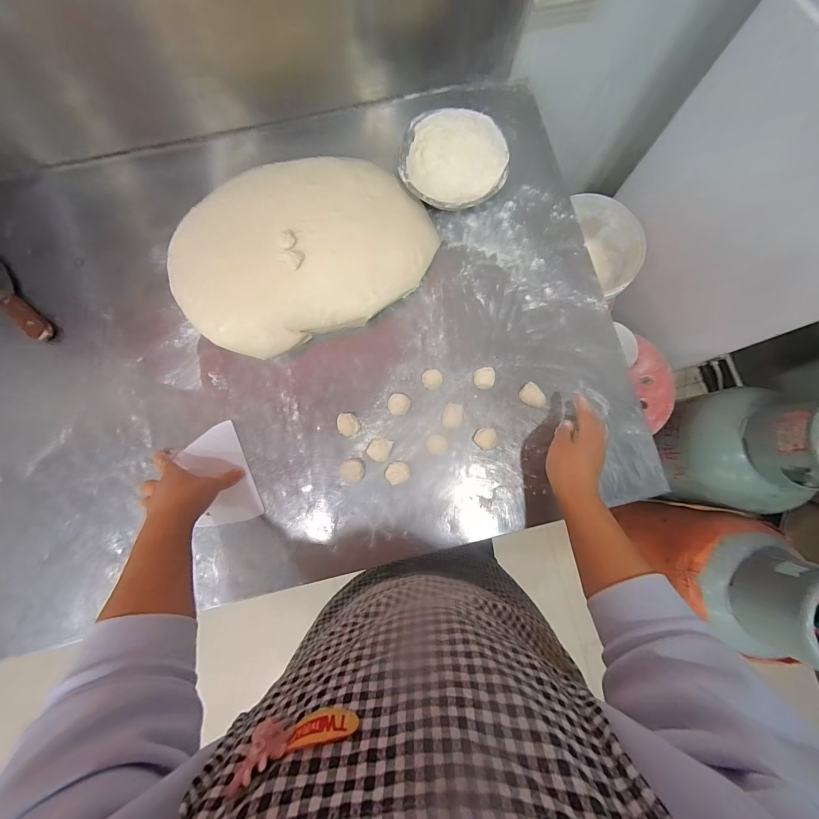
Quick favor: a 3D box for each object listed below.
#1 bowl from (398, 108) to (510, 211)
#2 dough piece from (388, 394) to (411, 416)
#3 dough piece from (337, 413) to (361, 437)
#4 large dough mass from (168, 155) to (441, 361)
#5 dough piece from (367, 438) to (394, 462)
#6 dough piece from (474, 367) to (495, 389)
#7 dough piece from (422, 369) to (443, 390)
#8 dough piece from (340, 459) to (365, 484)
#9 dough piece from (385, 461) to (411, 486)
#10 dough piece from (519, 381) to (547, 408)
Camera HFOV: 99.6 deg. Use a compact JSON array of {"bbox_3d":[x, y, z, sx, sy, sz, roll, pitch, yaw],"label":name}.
[{"bbox_3d":[0.073,-0.406,0.580,0.179,0.066,0.154,6,81,0],"label":"bowl"},{"bbox_3d":[-0.016,-0.007,0.534,0.033,0.013,0.032,0,81,-1],"label":"dough piece"},{"bbox_3d":[-0.092,0.023,0.523,0.031,0.021,0.032,0,81,-1],"label":"dough piece"},{"bbox_3d":[-0.170,-0.259,0.551,0.420,0.073,0.297,-21,82,-4],"label":"large dough mass"},{"bbox_3d":[-0.045,0.060,0.521,0.032,0.013,0.034,24,81,3],"label":"dough piece"},{"bbox_3d":[0.118,-0.048,0.539,0.035,0.018,0.032,0,81,-1],"label":"dough piece"},{"bbox_3d":[0.036,-0.047,0.539,0.031,0.013,0.029,0,81,-1],"label":"dough piece"},{"bbox_3d":[-0.086,0.091,0.515,0.035,0.012,0.035,0,81,-1],"label":"dough piece"},{"bbox_3d":[-0.017,0.093,0.512,0.035,0.020,0.032,0,81,-1],"label":"dough piece"},{"bbox_3d":[0.191,-0.020,0.536,0.040,0.018,0.031,34,82,5],"label":"dough piece"}]

